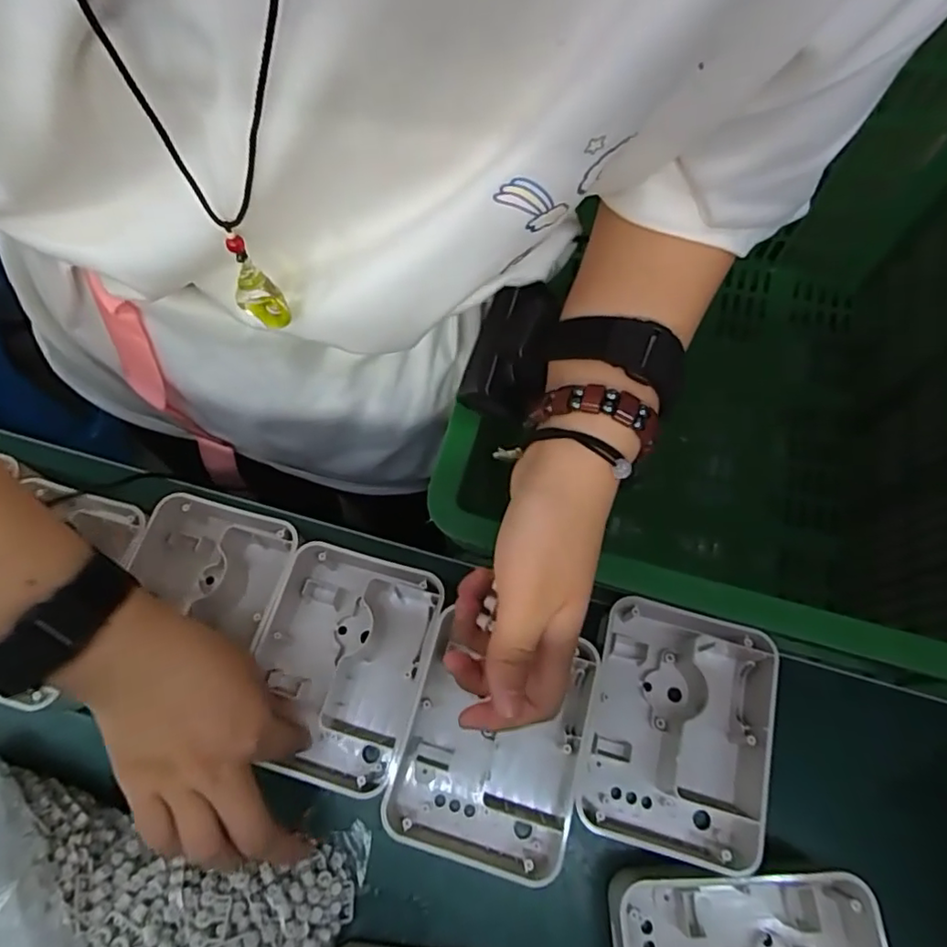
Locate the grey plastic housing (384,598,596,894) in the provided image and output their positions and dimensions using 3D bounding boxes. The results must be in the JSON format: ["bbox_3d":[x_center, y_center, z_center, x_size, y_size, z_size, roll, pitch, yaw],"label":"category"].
[{"bbox_3d":[0.014,0.154,0.351,0.102,0.036,0.129,14,69,7],"label":"grey plastic housing"}]

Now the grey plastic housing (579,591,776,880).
[{"bbox_3d":[0.119,0.147,0.356,0.097,0.043,0.137,14,69,7],"label":"grey plastic housing"}]

